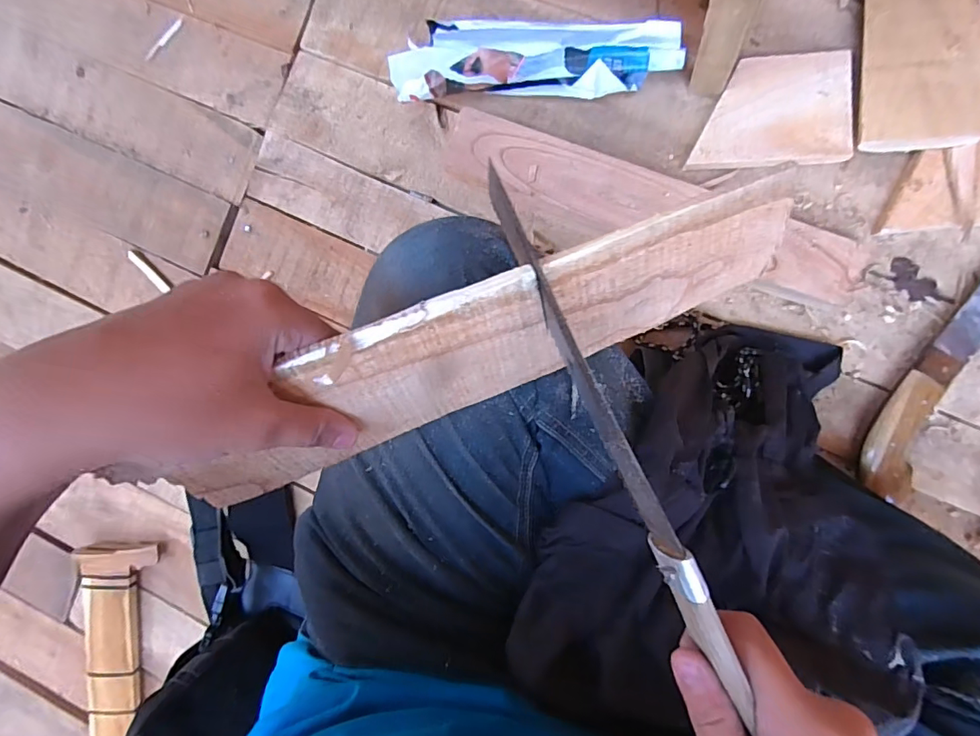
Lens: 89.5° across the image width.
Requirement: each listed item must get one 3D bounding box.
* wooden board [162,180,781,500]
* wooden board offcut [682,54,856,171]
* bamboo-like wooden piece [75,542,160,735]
[{"bbox_3d":[-0.001,-0.011,0.248,0.327,0.078,0.008,-23,50,-2],"label":"wooden board"},{"bbox_3d":[0.254,-0.232,0.451,0.133,0.019,0.096,0,92,9],"label":"wooden board offcut"},{"bbox_3d":[-0.436,0.374,0.577,0.077,0.034,0.337,3,93,9],"label":"bamboo-like wooden piece"}]

